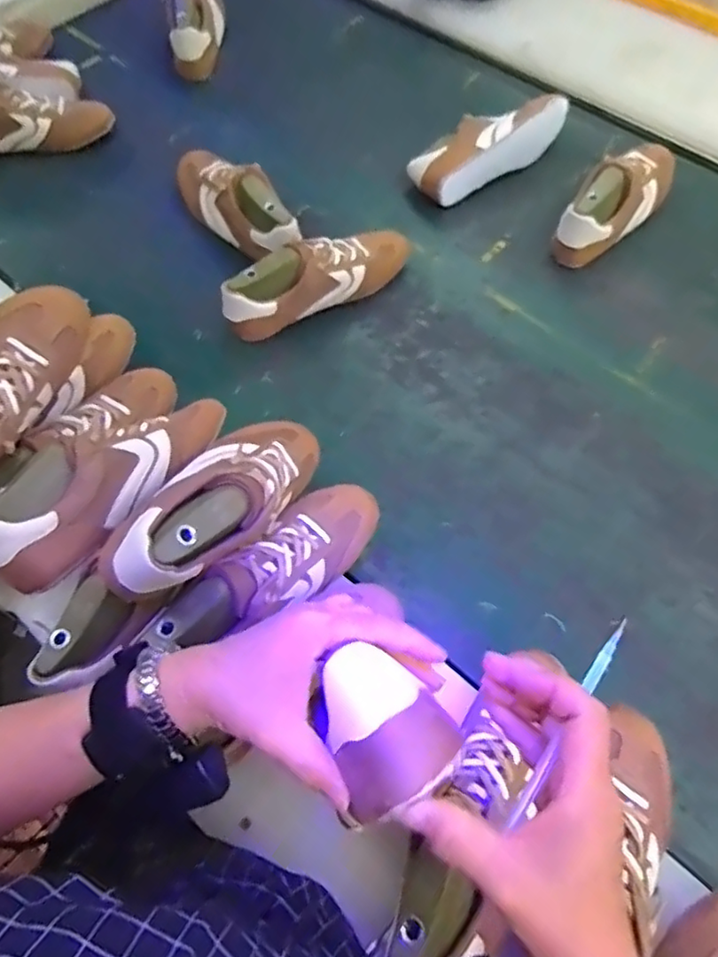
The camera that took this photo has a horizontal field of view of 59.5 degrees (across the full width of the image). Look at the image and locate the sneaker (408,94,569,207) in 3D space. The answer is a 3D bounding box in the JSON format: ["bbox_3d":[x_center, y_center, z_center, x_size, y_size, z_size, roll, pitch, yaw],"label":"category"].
[{"bbox_3d":[0.193,-0.490,0.923,0.245,0.082,0.074,-29,67,-14],"label":"sneaker"}]

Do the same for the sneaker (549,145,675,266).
[{"bbox_3d":[0.369,-0.396,0.874,0.245,0.086,0.078,-42,70,-19],"label":"sneaker"}]

